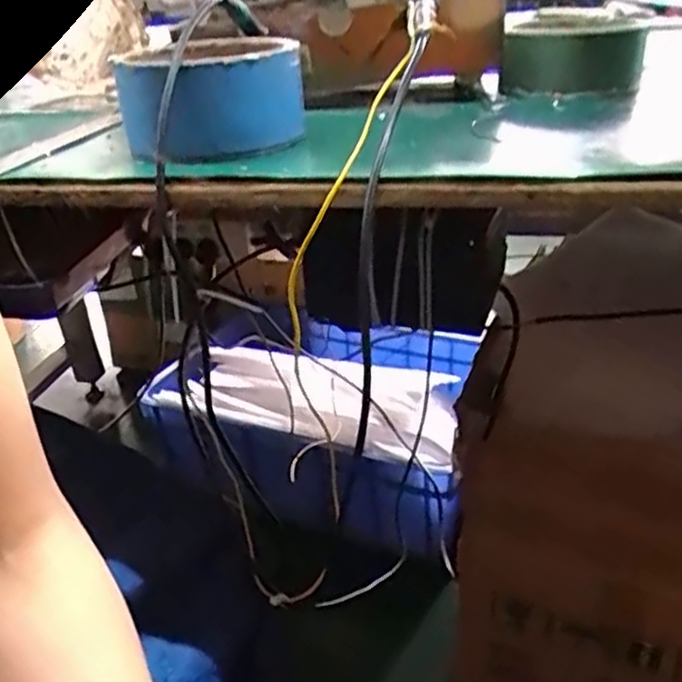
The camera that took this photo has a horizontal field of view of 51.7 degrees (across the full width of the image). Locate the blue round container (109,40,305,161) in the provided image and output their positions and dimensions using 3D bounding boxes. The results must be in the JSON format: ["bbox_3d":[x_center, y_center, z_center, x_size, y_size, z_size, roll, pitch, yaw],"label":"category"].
[{"bbox_3d":[-0.084,-0.167,0.480,0.115,0.062,0.119,-4,28,0],"label":"blue round container"}]

